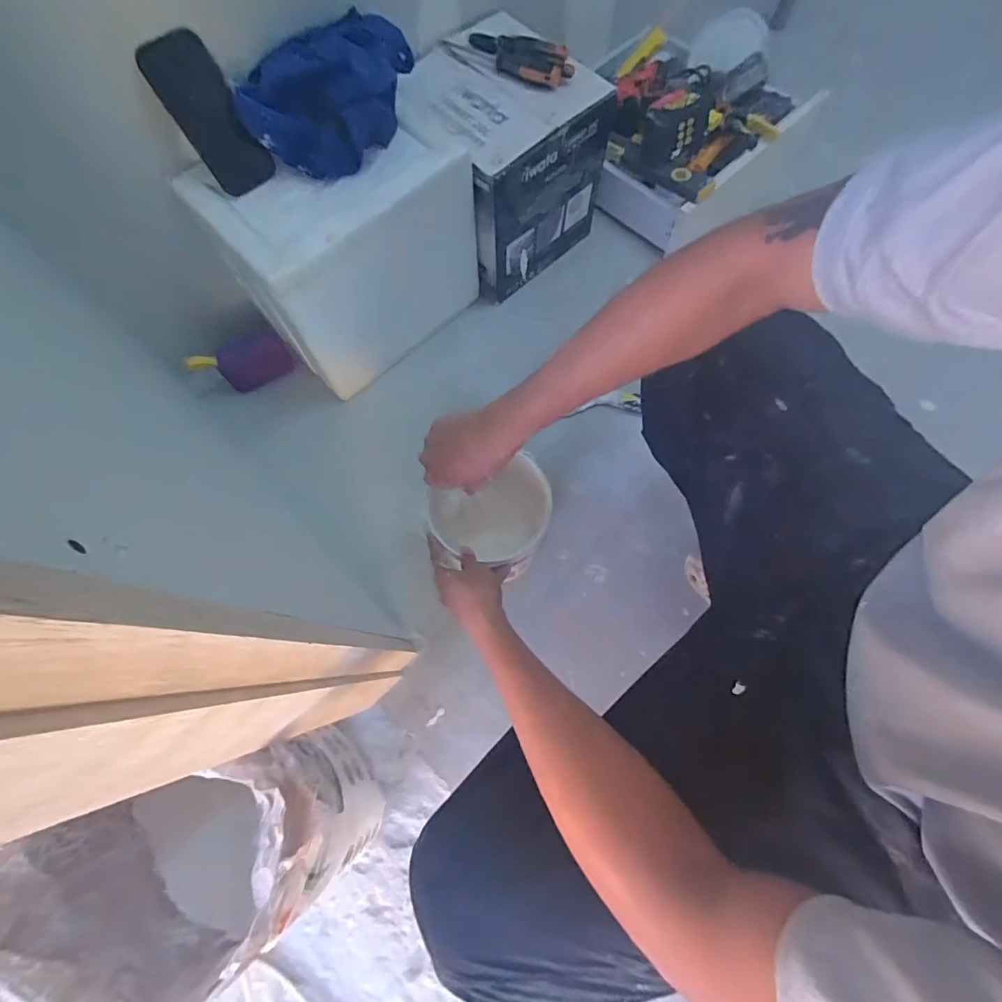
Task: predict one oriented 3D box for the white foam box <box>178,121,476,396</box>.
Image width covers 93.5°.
[{"bbox_3d":[-0.251,-0.434,0.833,0.374,0.295,0.217,-39,74,-11],"label":"white foam box"}]

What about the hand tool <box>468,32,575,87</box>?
[{"bbox_3d":[0.026,-0.733,0.781,0.191,0.055,0.041,30,75,11],"label":"hand tool"}]

